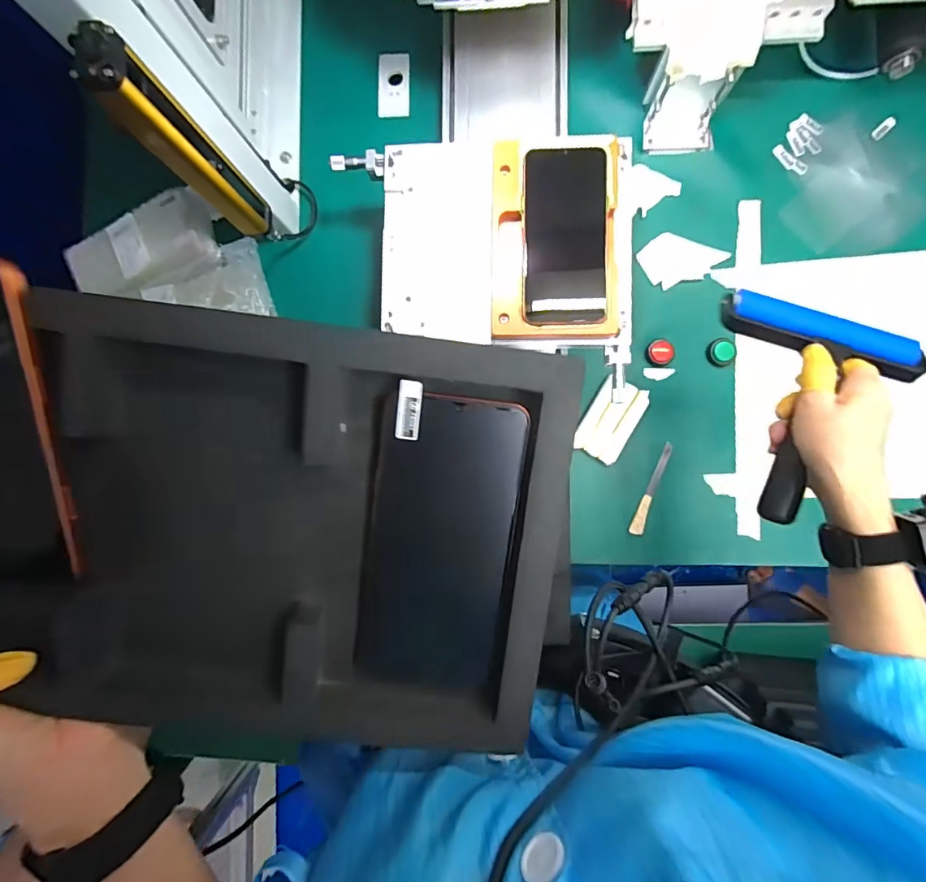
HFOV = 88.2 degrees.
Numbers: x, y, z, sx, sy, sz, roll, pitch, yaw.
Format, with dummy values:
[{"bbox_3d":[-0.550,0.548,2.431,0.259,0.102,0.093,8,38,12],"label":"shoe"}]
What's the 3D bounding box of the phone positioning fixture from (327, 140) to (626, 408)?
[{"bbox_3d":[0.024,-0.174,0.457,0.272,0.034,0.246,-1,89,1],"label":"phone positioning fixture"}]

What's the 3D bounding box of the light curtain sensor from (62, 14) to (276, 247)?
[{"bbox_3d":[-0.205,-0.218,0.369,0.032,0.206,0.034,-26,89,1],"label":"light curtain sensor"}]

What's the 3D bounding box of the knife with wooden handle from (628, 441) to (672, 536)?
[{"bbox_3d":[0.218,0.055,0.552,0.015,0.004,0.112,21,90,2],"label":"knife with wooden handle"}]

